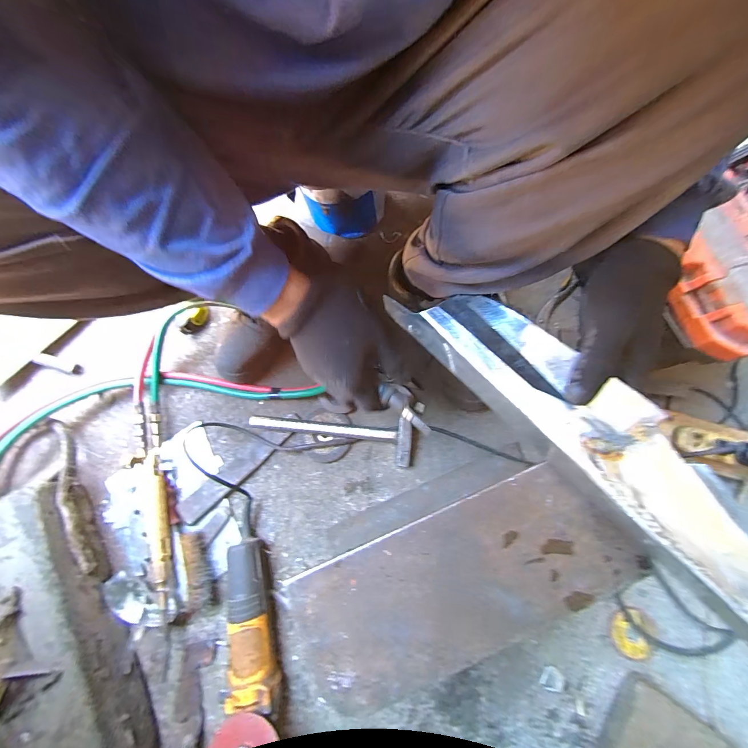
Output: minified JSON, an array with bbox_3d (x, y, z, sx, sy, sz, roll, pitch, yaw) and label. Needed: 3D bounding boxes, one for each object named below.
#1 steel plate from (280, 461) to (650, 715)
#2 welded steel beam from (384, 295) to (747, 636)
[{"bbox_3d":[0.074,0.188,0.291,0.300,0.009,0.126,-22,77,-3],"label":"steel plate"},{"bbox_3d":[0.202,0.071,0.274,0.072,0.070,0.476,-39,69,-7],"label":"welded steel beam"}]

